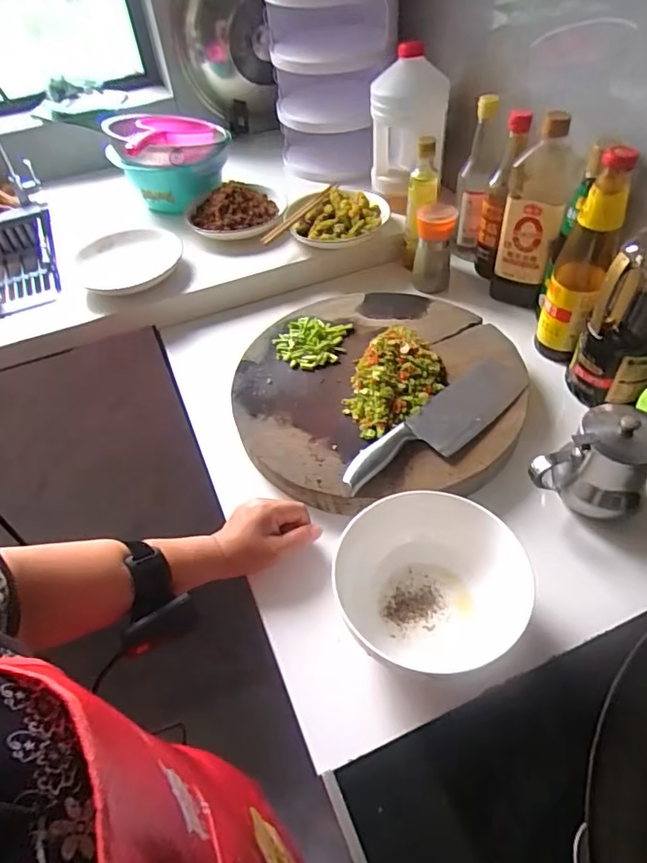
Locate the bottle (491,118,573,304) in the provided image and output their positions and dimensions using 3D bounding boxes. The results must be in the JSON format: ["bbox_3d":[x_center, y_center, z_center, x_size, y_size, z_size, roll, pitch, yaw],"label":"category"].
[{"bbox_3d":[0.305,-0.312,0.794,0.078,0.267,0.087,12,51,16],"label":"bottle"}]

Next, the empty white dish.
[{"bbox_3d":[-0.315,-0.279,0.893,0.167,0.034,0.143,-24,51,-15],"label":"empty white dish"}]

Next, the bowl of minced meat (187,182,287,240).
[{"bbox_3d":[-0.156,-0.401,0.969,0.167,0.061,0.173,-3,48,3],"label":"bowl of minced meat"}]

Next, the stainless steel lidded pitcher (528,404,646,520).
[{"bbox_3d":[0.289,0.034,0.578,0.100,0.109,0.097,28,57,27],"label":"stainless steel lidded pitcher"}]

